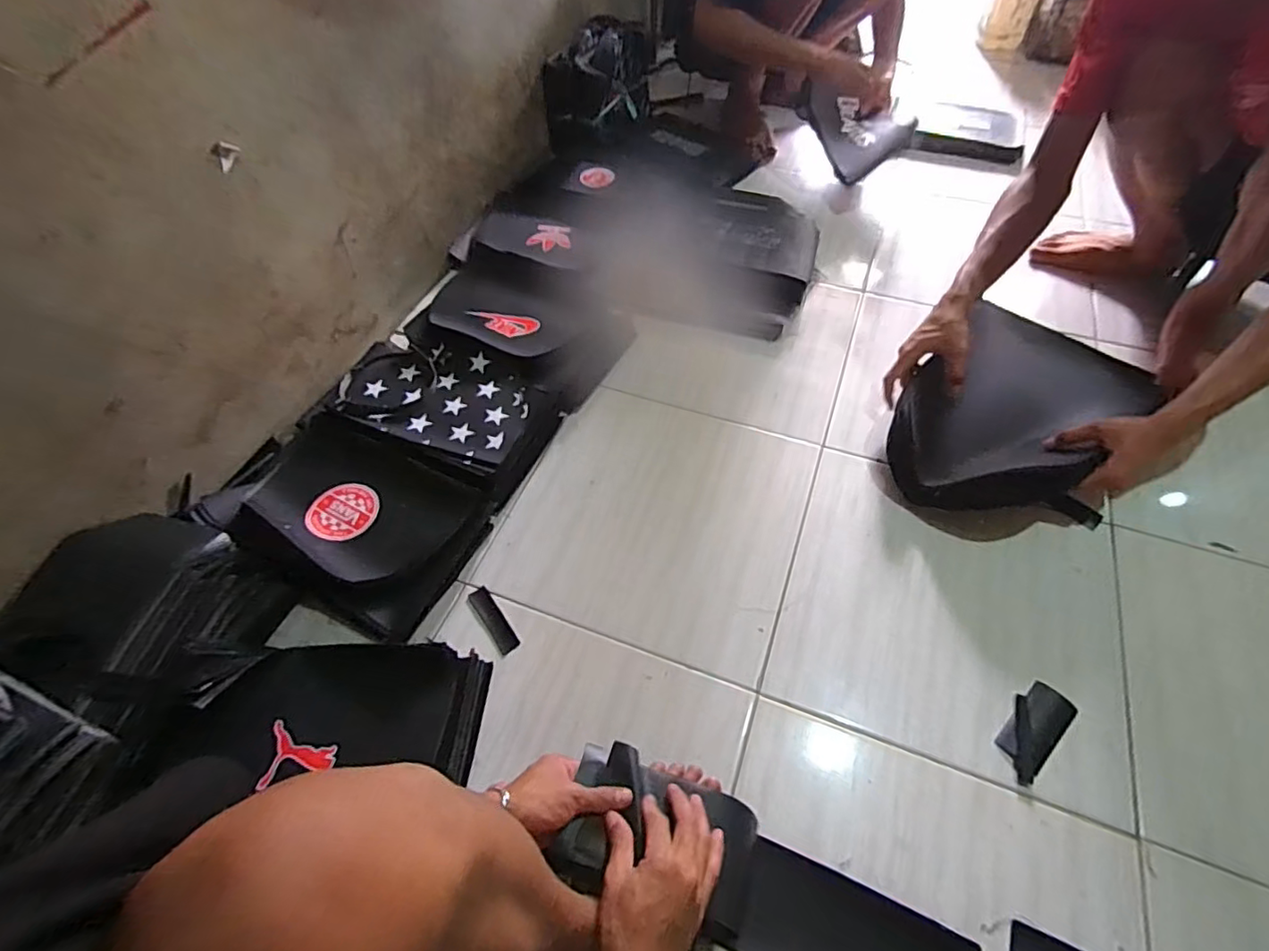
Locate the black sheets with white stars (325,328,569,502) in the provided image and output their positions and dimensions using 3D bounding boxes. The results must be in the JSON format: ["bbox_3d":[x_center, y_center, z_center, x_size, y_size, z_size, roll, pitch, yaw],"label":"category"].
[{"bbox_3d":[-0.297,-0.111,0.934,0.335,0.068,0.230,20,58,16],"label":"black sheets with white stars"}]

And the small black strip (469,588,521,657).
[{"bbox_3d":[-0.182,0.188,0.758,0.028,0.006,0.096,-33,60,-19],"label":"small black strip"}]

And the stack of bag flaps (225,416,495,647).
[{"bbox_3d":[-0.388,0.039,0.792,0.334,0.068,0.230,24,55,9],"label":"stack of bag flaps"}]

